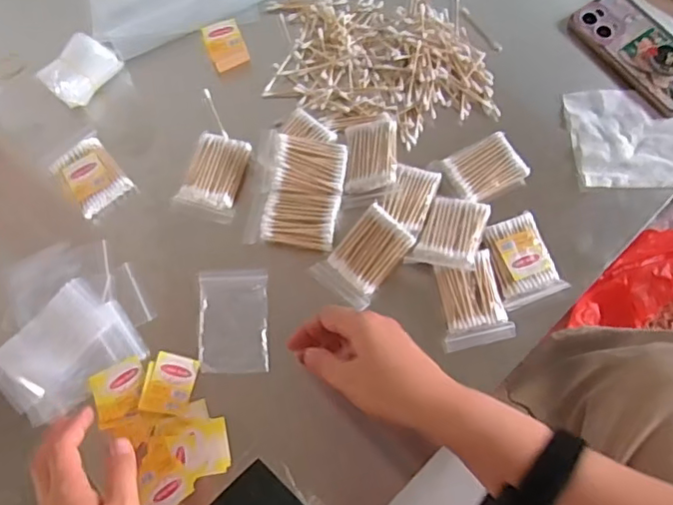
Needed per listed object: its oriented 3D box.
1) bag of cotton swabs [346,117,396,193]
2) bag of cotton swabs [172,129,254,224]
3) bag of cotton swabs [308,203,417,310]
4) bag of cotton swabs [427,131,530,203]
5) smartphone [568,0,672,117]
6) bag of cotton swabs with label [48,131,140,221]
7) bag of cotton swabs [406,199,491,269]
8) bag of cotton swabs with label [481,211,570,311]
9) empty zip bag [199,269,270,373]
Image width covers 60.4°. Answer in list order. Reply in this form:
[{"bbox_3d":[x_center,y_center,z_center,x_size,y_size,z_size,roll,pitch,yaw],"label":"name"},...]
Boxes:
[{"bbox_3d":[0.037,-0.101,0.601,0.052,0.018,0.079,-6,73,20],"label":"bag of cotton swabs"},{"bbox_3d":[-0.126,-0.082,0.606,0.065,0.016,0.088,20,72,9],"label":"bag of cotton swabs"},{"bbox_3d":[0.027,0.003,0.558,0.060,0.009,0.090,40,96,15],"label":"bag of cotton swabs"},{"bbox_3d":[0.150,-0.085,0.600,0.082,0.018,0.062,-26,71,-7],"label":"bag of cotton swabs"},{"bbox_3d":[0.342,-0.231,0.645,0.083,0.018,0.163,-32,72,-9],"label":"smartphone"},{"bbox_3d":[-0.260,-0.082,0.616,0.058,0.026,0.079,-38,73,-11],"label":"bag of cotton swabs with label"},{"bbox_3d":[0.111,-0.019,0.564,0.059,0.024,0.079,19,72,9],"label":"bag of cotton swabs"},{"bbox_3d":[0.181,0.007,0.569,0.061,0.022,0.082,-20,70,-5],"label":"bag of cotton swabs with label"},{"bbox_3d":[-0.100,0.066,0.561,0.065,0.005,0.099,-4,70,1],"label":"empty zip bag"}]

